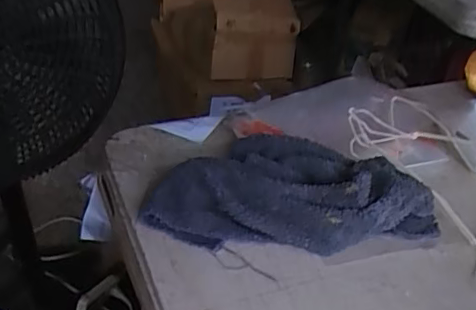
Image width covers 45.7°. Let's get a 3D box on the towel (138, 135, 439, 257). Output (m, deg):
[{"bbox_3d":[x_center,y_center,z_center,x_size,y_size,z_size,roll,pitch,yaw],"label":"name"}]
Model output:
[{"bbox_3d":[0.042,0.022,0.457,0.227,0.041,0.115,4,37,-4],"label":"towel"}]

